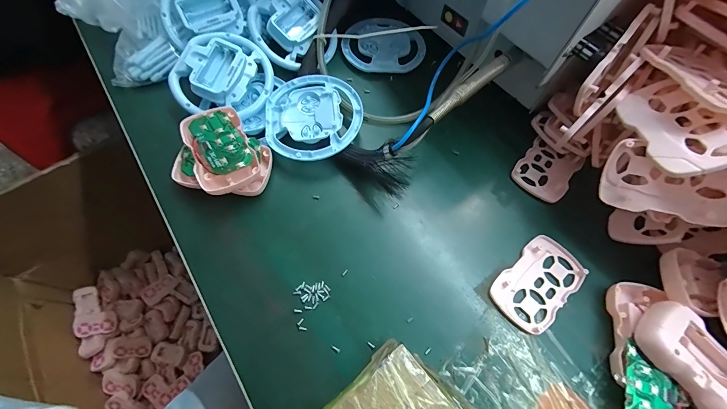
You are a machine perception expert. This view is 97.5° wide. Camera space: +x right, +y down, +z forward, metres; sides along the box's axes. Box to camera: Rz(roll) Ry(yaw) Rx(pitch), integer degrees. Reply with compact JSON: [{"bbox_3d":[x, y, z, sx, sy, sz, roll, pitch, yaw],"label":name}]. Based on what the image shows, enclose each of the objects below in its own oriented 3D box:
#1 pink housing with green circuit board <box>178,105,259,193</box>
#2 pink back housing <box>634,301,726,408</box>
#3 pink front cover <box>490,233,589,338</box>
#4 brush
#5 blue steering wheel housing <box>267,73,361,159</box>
[{"bbox_3d":[-0.136,-0.053,0.302,0.053,0.019,0.090,-25,69,-12],"label":"pink housing with green circuit board"},{"bbox_3d":[0.255,0.120,0.243,0.050,0.024,0.084,-37,72,-17],"label":"pink back housing"},{"bbox_3d":[0.159,0.071,0.289,0.088,0.004,0.055,-39,73,-17],"label":"pink front cover"},{"bbox_3d":[0.059,-0.081,0.309,0.185,0.034,0.064,-44,67,7],"label":"brush"},{"bbox_3d":[-0.053,-0.096,0.337,0.098,0.017,0.105,1,66,-2],"label":"blue steering wheel housing"}]

